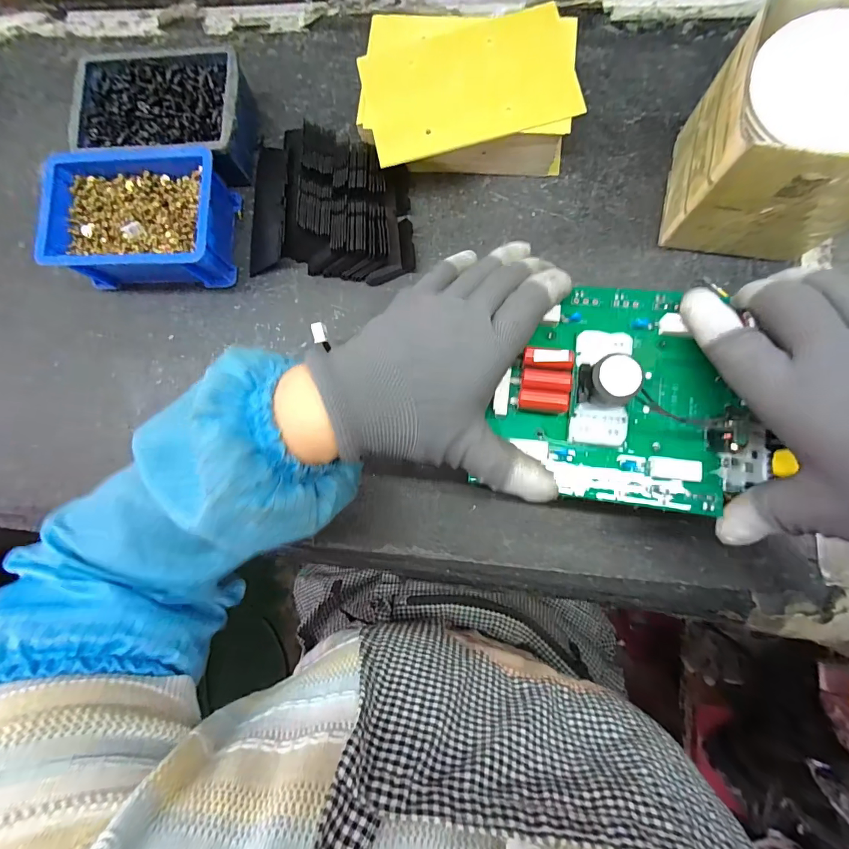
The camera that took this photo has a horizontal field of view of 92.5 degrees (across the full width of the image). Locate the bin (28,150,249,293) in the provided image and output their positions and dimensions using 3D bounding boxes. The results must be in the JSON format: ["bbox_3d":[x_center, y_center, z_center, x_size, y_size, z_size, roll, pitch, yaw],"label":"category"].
[{"bbox_3d":[-0.239,-0.174,0.352,0.146,0.052,0.110,2,83,6],"label":"bin"}]

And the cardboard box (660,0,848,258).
[{"bbox_3d":[0.249,-0.196,0.286,0.106,0.107,0.111,13,85,7],"label":"cardboard box"}]

